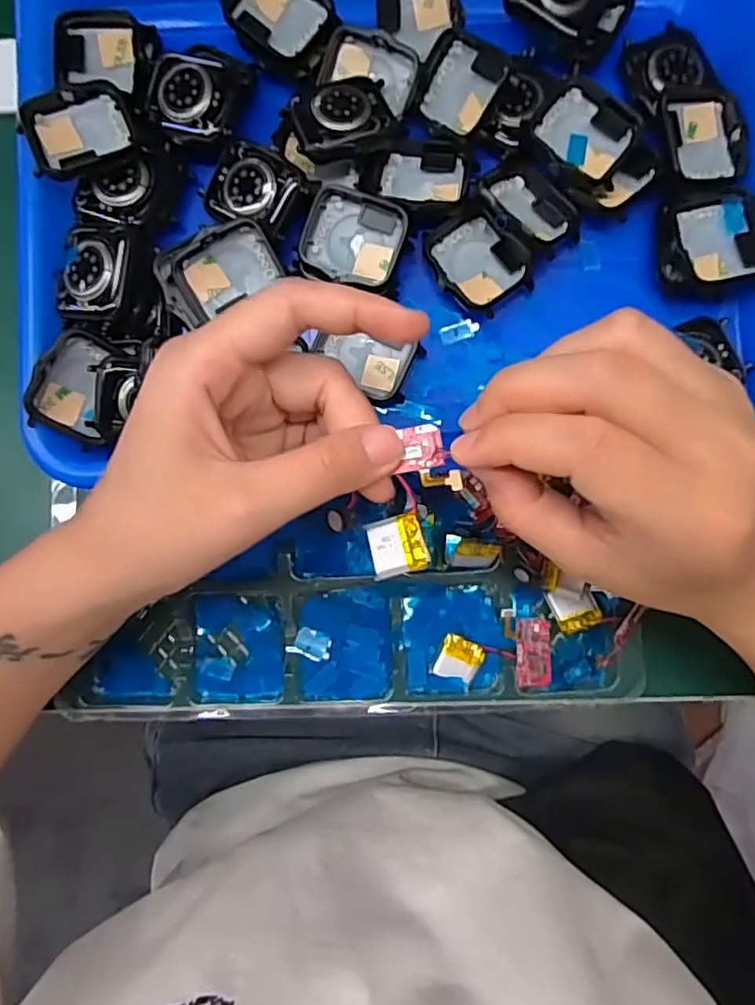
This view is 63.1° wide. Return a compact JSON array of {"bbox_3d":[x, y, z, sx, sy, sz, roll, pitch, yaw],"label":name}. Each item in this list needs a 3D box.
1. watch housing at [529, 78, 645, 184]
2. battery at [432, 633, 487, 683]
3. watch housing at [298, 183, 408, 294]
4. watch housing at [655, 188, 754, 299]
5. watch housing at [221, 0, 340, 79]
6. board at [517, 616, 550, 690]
[{"bbox_3d":[0.088,-0.157,0.263,0.042,0.009,0.036,27,87,4],"label":"watch housing"},{"bbox_3d":[0.037,0.071,0.277,0.019,0.004,0.019,21,87,4],"label":"battery"},{"bbox_3d":[-0.010,-0.112,0.264,0.041,0.011,0.038,18,86,4],"label":"watch housing"},{"bbox_3d":[0.142,-0.110,0.262,0.042,0.012,0.044,-8,85,2],"label":"watch housing"},{"bbox_3d":[-0.041,-0.214,0.272,0.046,0.014,0.039,34,87,4],"label":"watch housing"},{"bbox_3d":[0.070,0.068,0.275,0.015,0.004,0.030,2,85,2],"label":"board"}]

